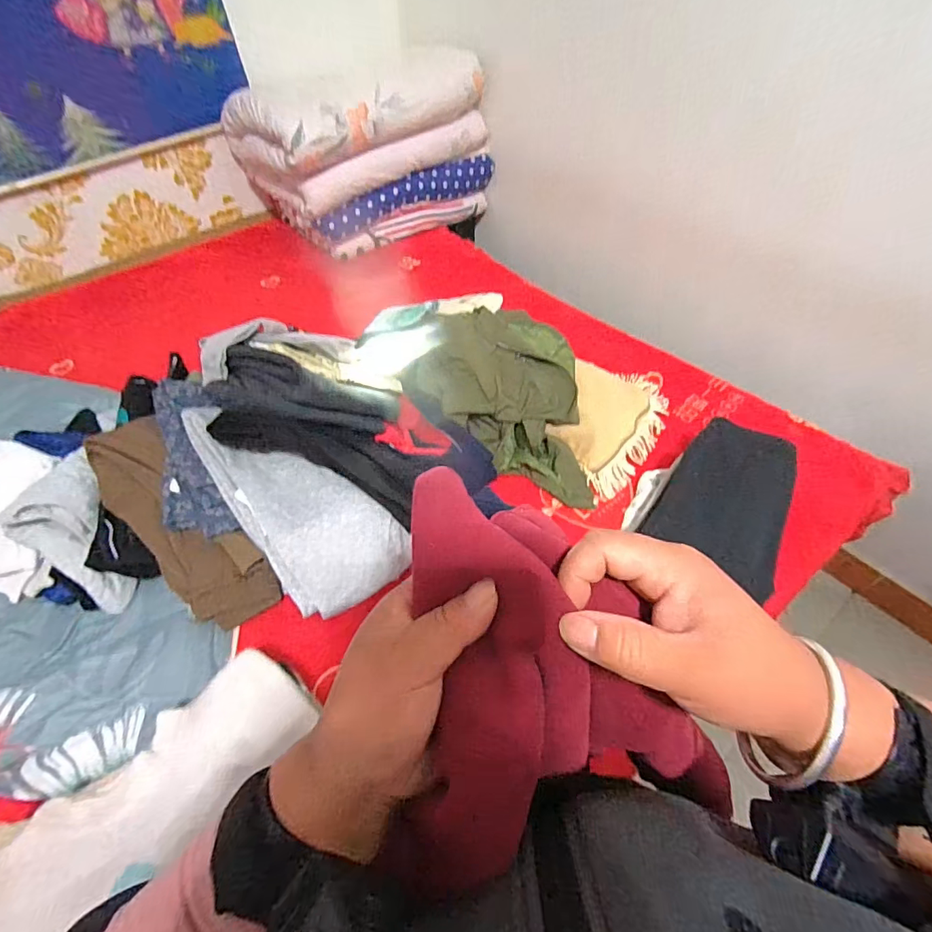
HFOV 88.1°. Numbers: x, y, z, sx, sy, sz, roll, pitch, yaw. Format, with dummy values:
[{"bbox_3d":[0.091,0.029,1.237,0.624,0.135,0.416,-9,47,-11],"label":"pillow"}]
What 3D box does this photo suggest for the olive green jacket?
[{"bbox_3d":[0.114,-0.157,0.970,0.414,0.187,0.279,25,57,22],"label":"olive green jacket"}]

